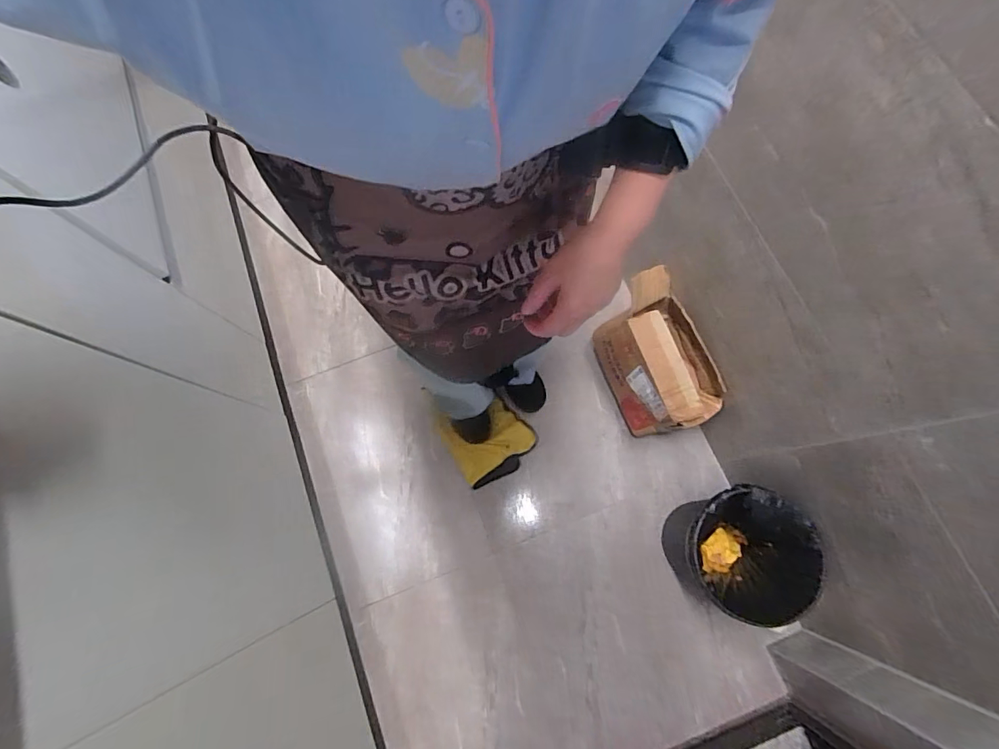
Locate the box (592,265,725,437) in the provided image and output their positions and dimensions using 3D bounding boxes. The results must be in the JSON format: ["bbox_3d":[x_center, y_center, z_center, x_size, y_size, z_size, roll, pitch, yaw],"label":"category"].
[{"bbox_3d":[0.356,-0.018,1.052,0.164,0.255,0.310,-21,72,-8],"label":"box"}]

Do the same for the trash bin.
[{"bbox_3d":[0.471,0.359,0.923,0.223,0.266,0.231,0,71,-1],"label":"trash bin"}]

